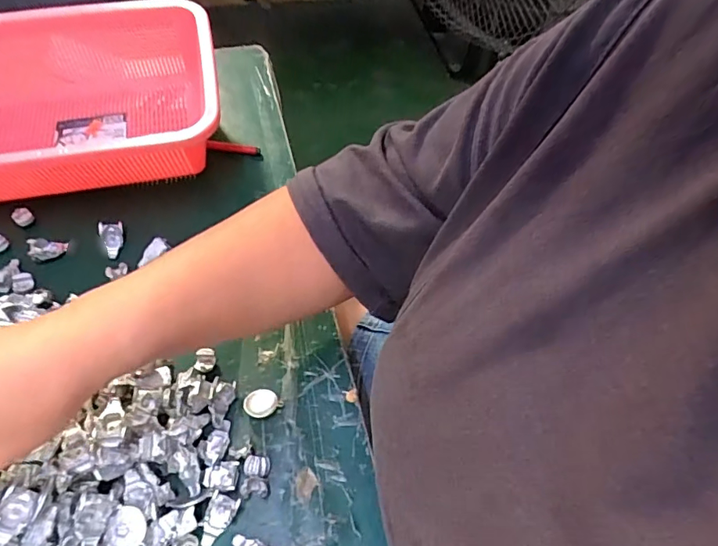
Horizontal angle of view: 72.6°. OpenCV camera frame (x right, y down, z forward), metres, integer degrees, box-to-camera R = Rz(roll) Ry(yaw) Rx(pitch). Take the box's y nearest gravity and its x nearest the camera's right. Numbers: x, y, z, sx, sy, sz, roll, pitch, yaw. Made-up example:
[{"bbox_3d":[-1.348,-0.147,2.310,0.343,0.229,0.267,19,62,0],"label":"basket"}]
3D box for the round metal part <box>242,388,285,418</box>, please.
[{"bbox_3d":[-0.070,0.093,0.351,0.025,0.007,0.022,-29,61,-21],"label":"round metal part"}]

